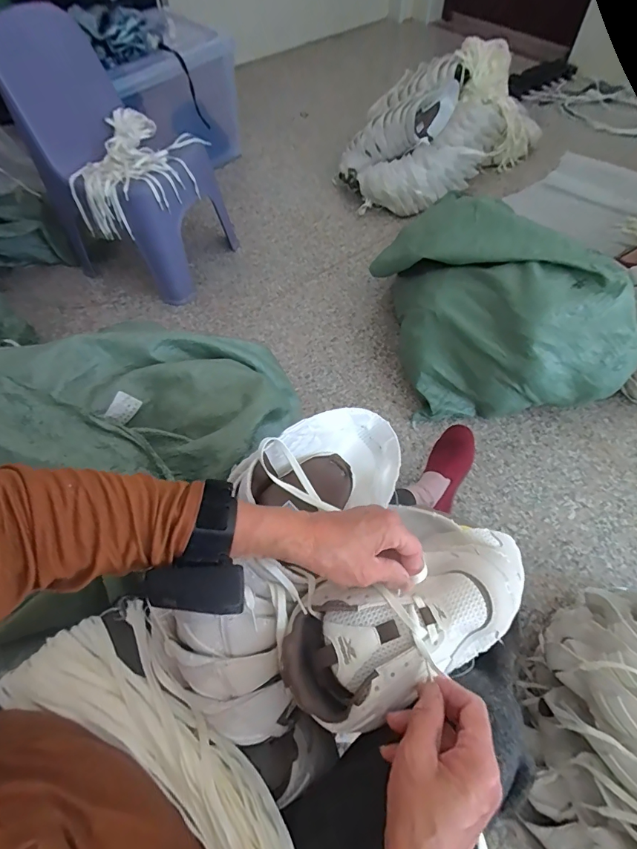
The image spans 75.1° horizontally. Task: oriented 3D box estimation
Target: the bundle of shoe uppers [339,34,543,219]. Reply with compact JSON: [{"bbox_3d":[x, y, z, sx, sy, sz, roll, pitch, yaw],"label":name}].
[{"bbox_3d":[0.417,-1.051,1.457,0.717,0.293,0.443,-39,65,-18],"label":"bundle of shoe uppers"}]

